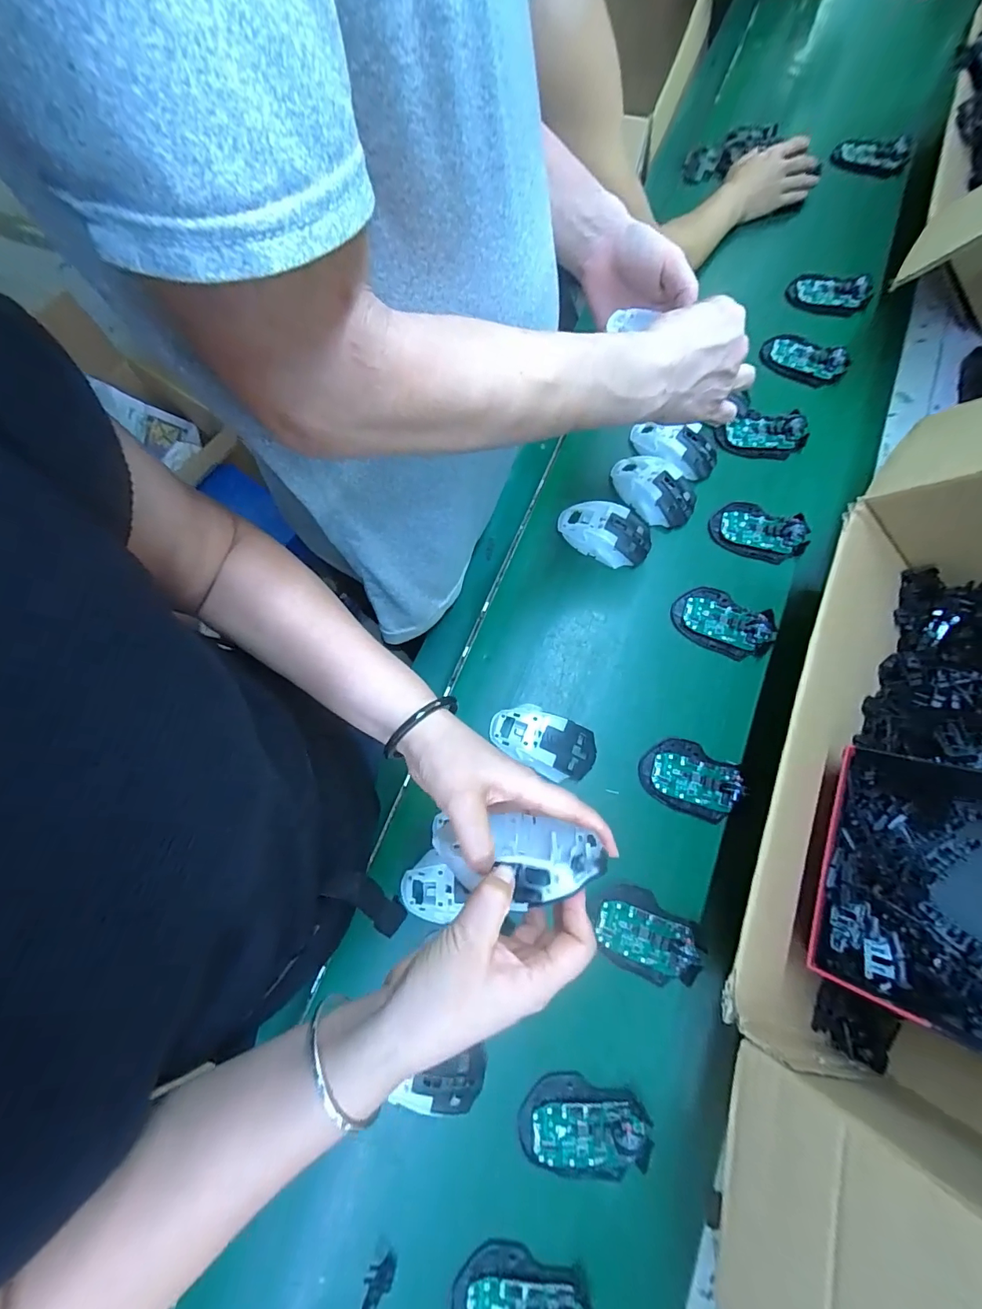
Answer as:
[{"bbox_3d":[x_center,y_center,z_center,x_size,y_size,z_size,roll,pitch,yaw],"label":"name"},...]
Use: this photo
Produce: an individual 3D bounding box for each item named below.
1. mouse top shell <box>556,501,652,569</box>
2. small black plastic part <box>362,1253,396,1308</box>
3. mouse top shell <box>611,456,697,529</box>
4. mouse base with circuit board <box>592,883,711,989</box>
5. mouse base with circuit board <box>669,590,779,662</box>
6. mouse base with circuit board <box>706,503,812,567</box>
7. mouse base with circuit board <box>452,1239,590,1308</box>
[{"bbox_3d":[0.140,-0.149,0.577,0.117,0.037,0.069,17,75,8],"label":"mouse top shell"},{"bbox_3d":[-0.100,0.547,0.396,0.021,0.014,0.048,25,76,4],"label":"small black plastic part"},{"bbox_3d":[0.207,-0.212,0.593,0.113,0.034,0.066,37,77,7],"label":"mouse top shell"},{"bbox_3d":[0.153,0.280,0.461,0.110,0.017,0.072,23,76,3],"label":"mouse base with circuit board"},{"bbox_3d":[0.277,-0.038,0.550,0.114,0.017,0.071,32,76,5],"label":"mouse base with circuit board"},{"bbox_3d":[0.339,-0.158,0.582,0.113,0.020,0.068,22,76,3],"label":"mouse base with circuit board"},{"bbox_3d":[0.028,0.550,0.384,0.114,0.018,0.071,10,75,0],"label":"mouse base with circuit board"}]

